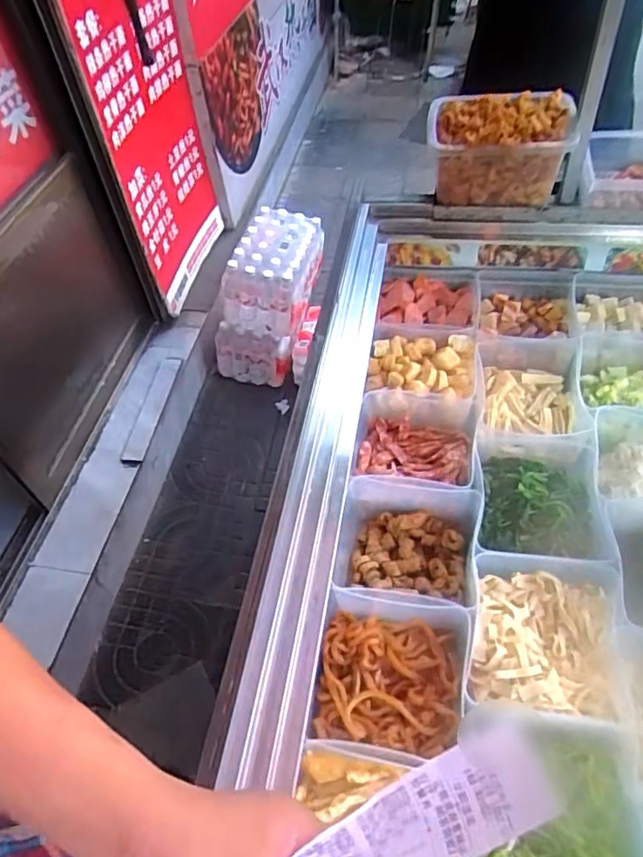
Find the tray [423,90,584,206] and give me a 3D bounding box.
[{"bbox_3d":[0.260,-0.415,0.833,0.203,0.135,0.105,3,55,6],"label":"tray"}]

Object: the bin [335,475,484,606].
[{"bbox_3d":[0.112,0.166,0.759,0.177,0.153,0.163,4,55,7],"label":"bin"}]

